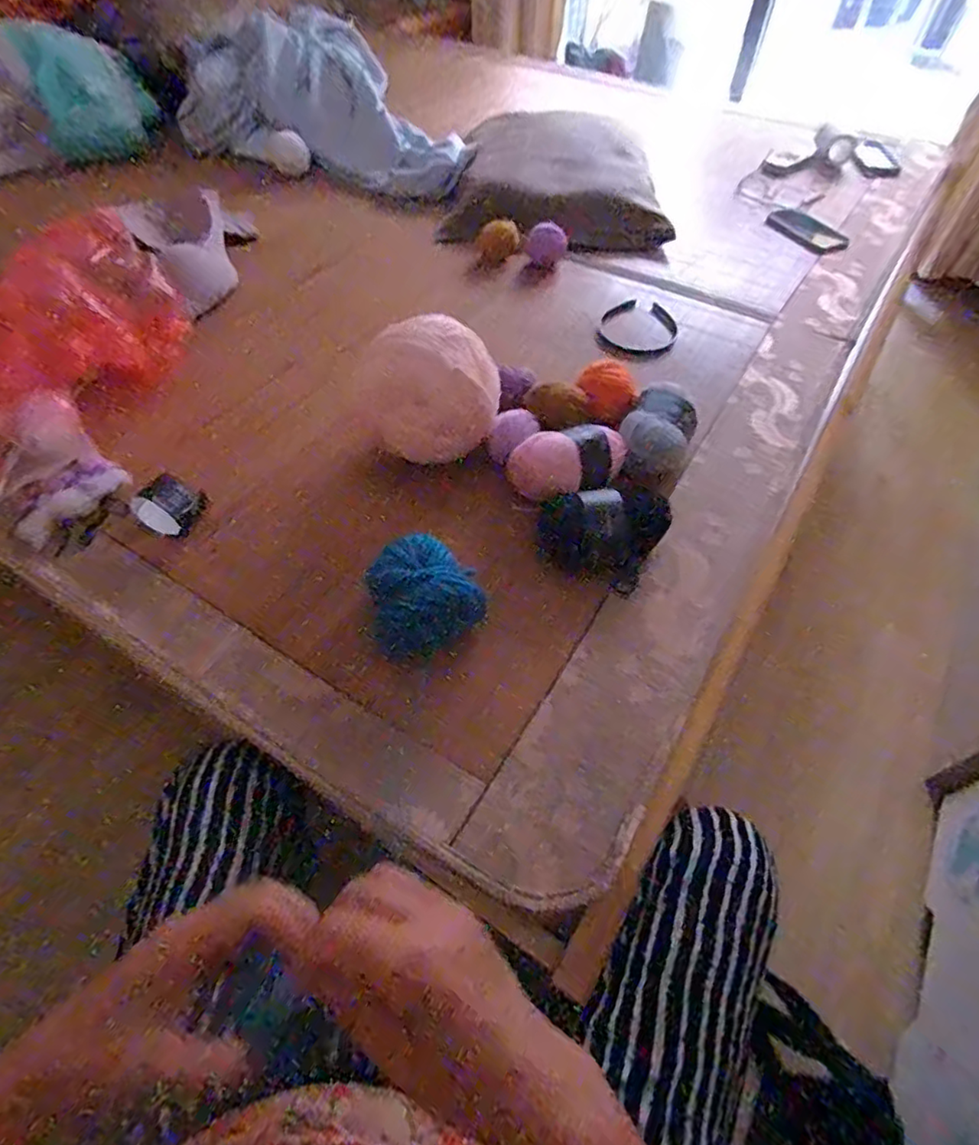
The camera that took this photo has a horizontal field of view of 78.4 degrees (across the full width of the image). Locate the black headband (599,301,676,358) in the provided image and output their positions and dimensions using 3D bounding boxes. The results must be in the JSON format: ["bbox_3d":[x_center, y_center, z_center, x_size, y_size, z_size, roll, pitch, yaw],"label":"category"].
[{"bbox_3d":[0.215,-0.350,0.866,0.108,0.014,0.141,7,56,2],"label":"black headband"}]

